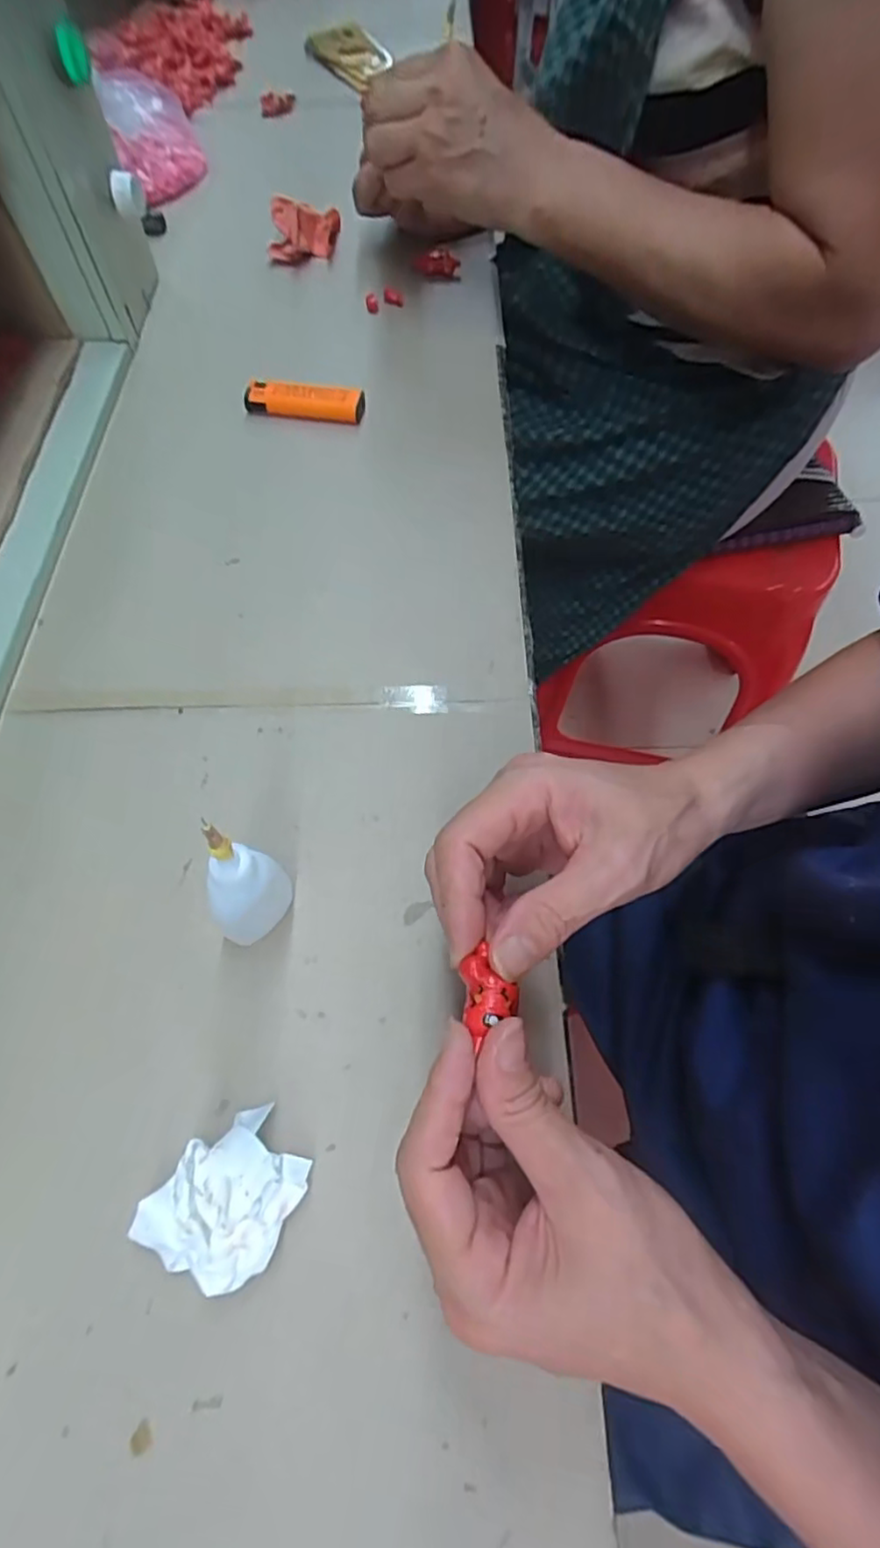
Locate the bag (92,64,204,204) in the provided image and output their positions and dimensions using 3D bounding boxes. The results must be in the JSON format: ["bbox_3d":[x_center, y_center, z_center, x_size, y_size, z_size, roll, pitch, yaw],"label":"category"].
[{"bbox_3d":[-0.255,-0.571,0.592,0.071,0.056,0.105,-19,64,-10],"label":"bag"}]

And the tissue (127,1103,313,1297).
[{"bbox_3d":[-0.078,0.157,0.243,0.045,0.027,0.056,39,69,18],"label":"tissue"}]

